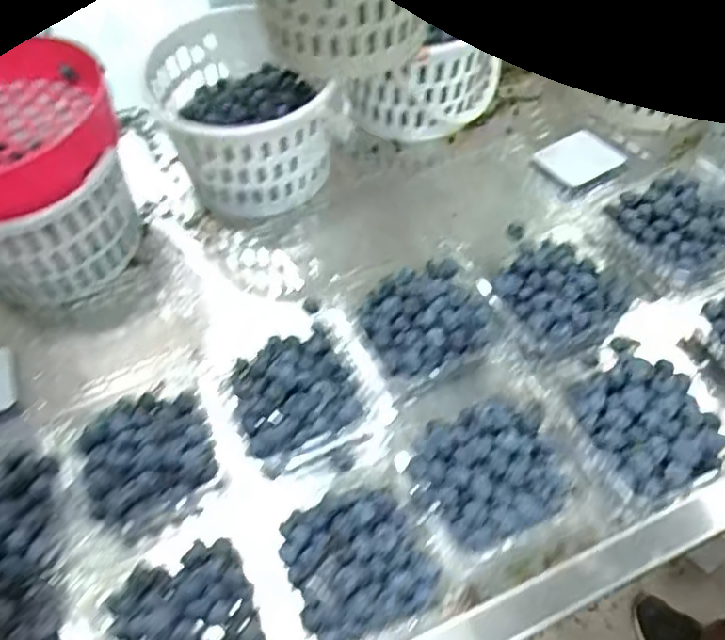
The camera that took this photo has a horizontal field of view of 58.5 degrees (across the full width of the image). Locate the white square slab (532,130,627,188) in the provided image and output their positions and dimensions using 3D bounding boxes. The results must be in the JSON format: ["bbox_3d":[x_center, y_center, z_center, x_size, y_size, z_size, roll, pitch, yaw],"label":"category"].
[{"bbox_3d":[0.217,-0.163,0.652,0.077,0.004,0.069,-28,48,-15],"label":"white square slab"}]

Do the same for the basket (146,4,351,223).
[{"bbox_3d":[-0.108,-0.202,0.652,0.176,0.125,0.187,0,58,0],"label":"basket"}]

